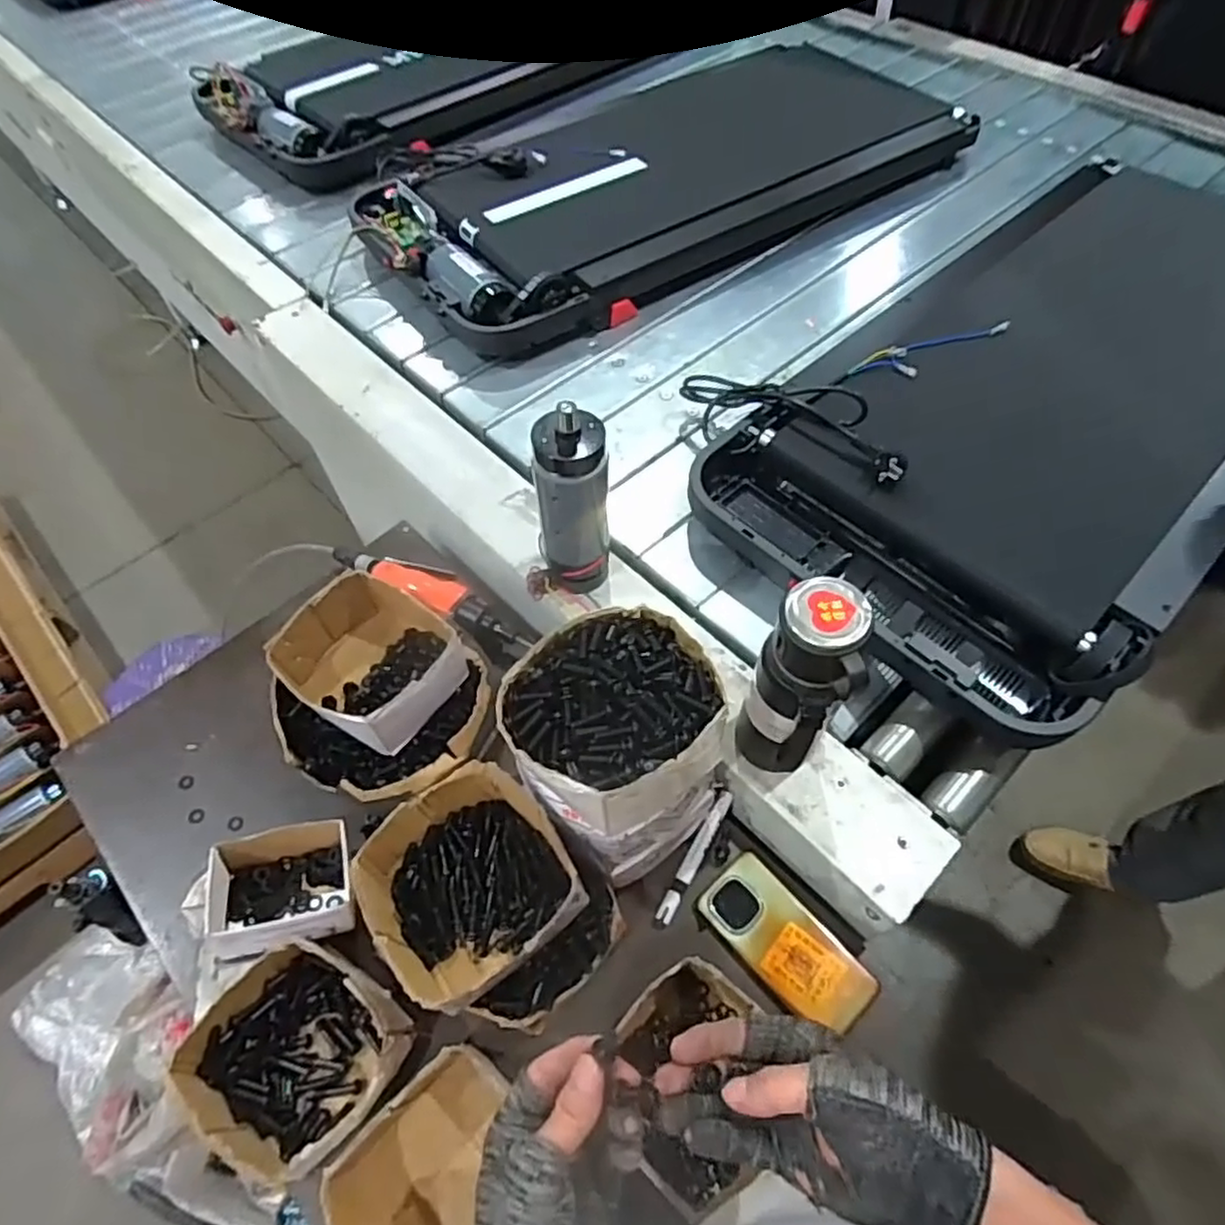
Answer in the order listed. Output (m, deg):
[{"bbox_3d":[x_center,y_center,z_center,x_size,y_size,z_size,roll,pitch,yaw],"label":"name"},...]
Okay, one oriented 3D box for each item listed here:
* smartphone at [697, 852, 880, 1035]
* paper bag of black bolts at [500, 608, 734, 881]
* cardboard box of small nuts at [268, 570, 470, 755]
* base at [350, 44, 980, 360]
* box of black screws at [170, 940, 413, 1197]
[{"bbox_3d":[0.162,0.308,0.647,0.080,0.009,0.162,-39,65,-21],"label":"smartphone"},{"bbox_3d":[0.005,0.121,0.609,0.159,0.220,0.149,-31,62,-17],"label":"paper bag of black bolts"},{"bbox_3d":[-0.245,0.050,0.710,0.151,0.078,0.140,34,64,20],"label":"cardboard box of small nuts"},{"bbox_3d":[0.092,-0.767,1.186,0.996,0.138,0.485,-30,62,-17],"label":"base"},{"bbox_3d":[-0.265,0.374,0.589,0.155,0.073,0.145,30,63,18],"label":"box of black screws"}]

